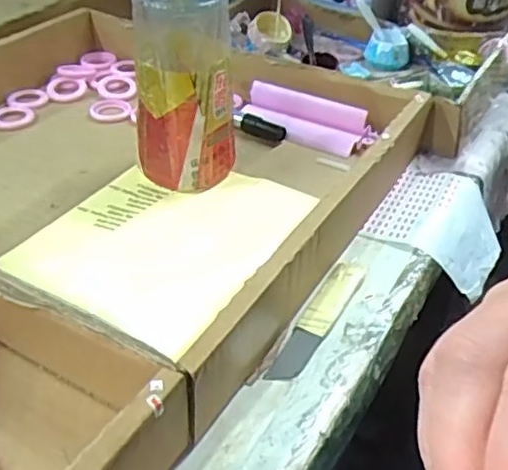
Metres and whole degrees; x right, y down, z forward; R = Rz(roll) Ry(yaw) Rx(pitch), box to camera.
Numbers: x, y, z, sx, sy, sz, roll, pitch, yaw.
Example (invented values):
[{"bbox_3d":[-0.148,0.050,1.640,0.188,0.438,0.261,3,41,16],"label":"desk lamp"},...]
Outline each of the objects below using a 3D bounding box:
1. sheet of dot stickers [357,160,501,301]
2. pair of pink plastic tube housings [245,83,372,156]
[{"bbox_3d":[0.145,-0.012,0.478,0.095,0.017,0.107,30,48,11],"label":"sheet of dot stickers"},{"bbox_3d":[0.042,-0.104,0.551,0.110,0.033,0.033,18,41,18],"label":"pair of pink plastic tube housings"}]

